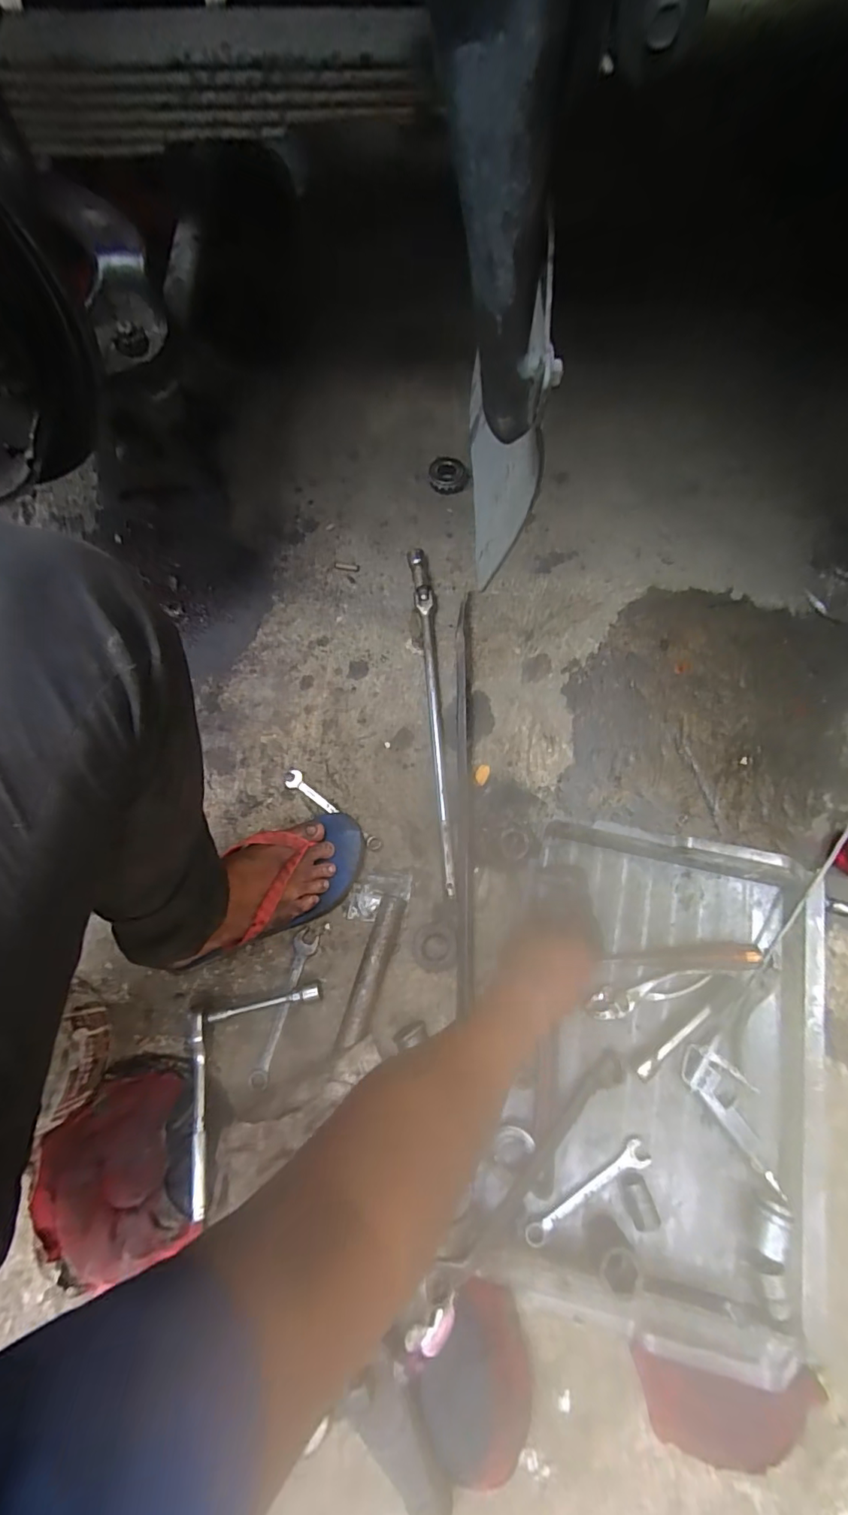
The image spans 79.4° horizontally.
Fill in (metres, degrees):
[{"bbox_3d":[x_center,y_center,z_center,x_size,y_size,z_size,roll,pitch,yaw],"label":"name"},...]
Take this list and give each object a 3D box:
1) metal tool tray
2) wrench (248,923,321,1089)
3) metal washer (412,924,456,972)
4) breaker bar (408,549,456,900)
[{"bbox_3d":[0.259,0.314,0.535,0.343,0.066,0.447,14,74,6],"label":"metal tool tray"},{"bbox_3d":[-0.161,0.286,0.587,0.028,0.007,0.170,16,74,7],"label":"wrench"},{"bbox_3d":[0.012,0.224,0.603,0.050,0.005,0.053,-1,73,2],"label":"metal washer"},{"bbox_3d":[0.015,-0.064,0.676,0.024,0.029,0.472,-6,73,0],"label":"breaker bar"}]

